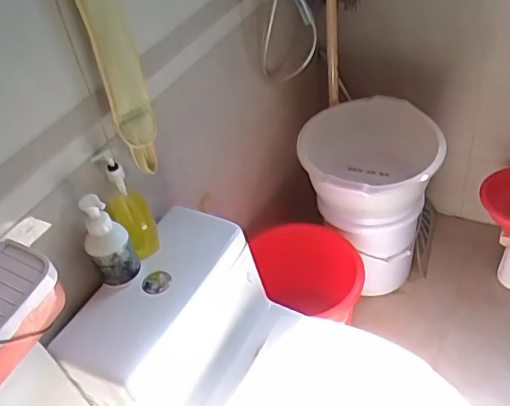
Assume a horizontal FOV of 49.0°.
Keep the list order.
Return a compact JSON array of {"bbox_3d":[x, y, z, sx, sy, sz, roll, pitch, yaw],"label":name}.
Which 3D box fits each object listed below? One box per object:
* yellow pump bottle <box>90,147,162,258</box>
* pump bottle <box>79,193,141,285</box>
[{"bbox_3d":[-0.246,0.002,1.090,0.081,0.228,0.063,-30,45,-21],"label":"yellow pump bottle"},{"bbox_3d":[-0.273,0.071,1.047,0.080,0.192,0.065,-32,46,-23],"label":"pump bottle"}]

